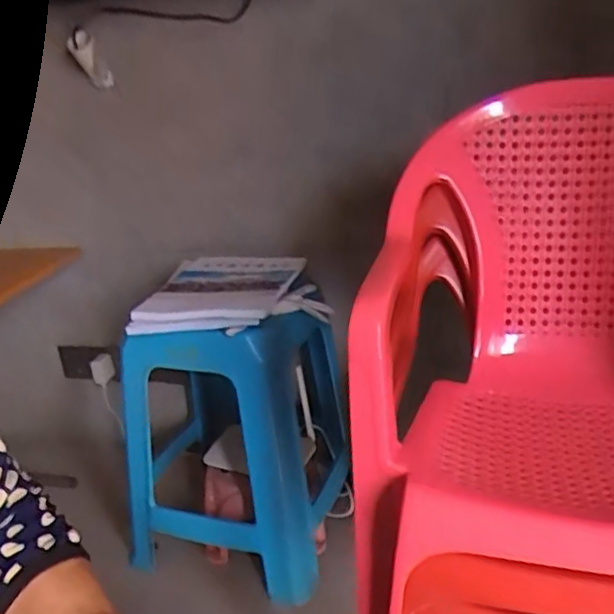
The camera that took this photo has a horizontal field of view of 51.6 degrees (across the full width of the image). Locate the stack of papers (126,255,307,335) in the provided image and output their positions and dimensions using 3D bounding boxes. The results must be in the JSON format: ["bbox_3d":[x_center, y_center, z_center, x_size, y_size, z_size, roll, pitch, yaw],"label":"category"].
[{"bbox_3d":[-0.145,-0.034,1.084,0.259,0.038,0.294,1,24,12],"label":"stack of papers"}]

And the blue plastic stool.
[{"bbox_3d":[-0.120,0.213,1.147,0.312,0.456,0.310,4,24,19],"label":"blue plastic stool"}]

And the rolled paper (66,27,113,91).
[{"bbox_3d":[-0.413,-0.470,1.211,0.051,0.115,0.029,15,54,39],"label":"rolled paper"}]

